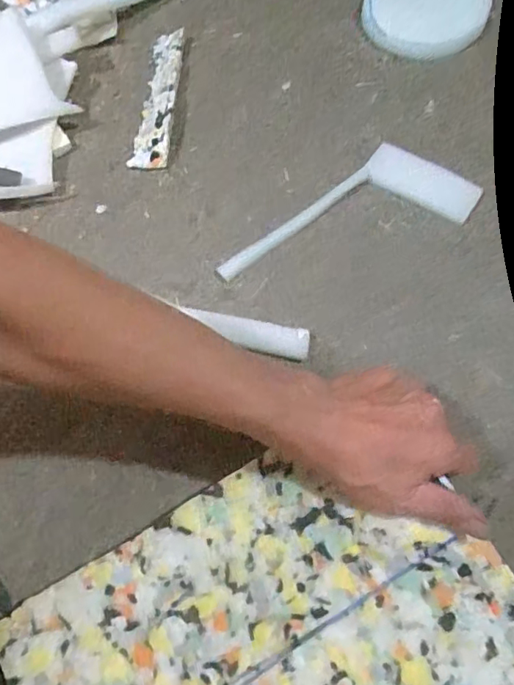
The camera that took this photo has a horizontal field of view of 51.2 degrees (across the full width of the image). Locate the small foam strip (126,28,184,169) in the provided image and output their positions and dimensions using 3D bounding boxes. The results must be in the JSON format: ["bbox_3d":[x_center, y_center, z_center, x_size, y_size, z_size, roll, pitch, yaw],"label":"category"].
[{"bbox_3d":[-0.106,-0.270,0.584,0.037,0.020,0.196,3,65,1],"label":"small foam strip"}]

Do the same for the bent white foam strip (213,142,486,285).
[{"bbox_3d":[0.084,-0.139,0.530,0.270,0.009,0.101,-16,66,-8],"label":"bent white foam strip"}]

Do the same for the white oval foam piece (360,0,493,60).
[{"bbox_3d":[0.200,-0.392,0.630,0.143,0.039,0.104,12,66,5],"label":"white oval foam piece"}]

